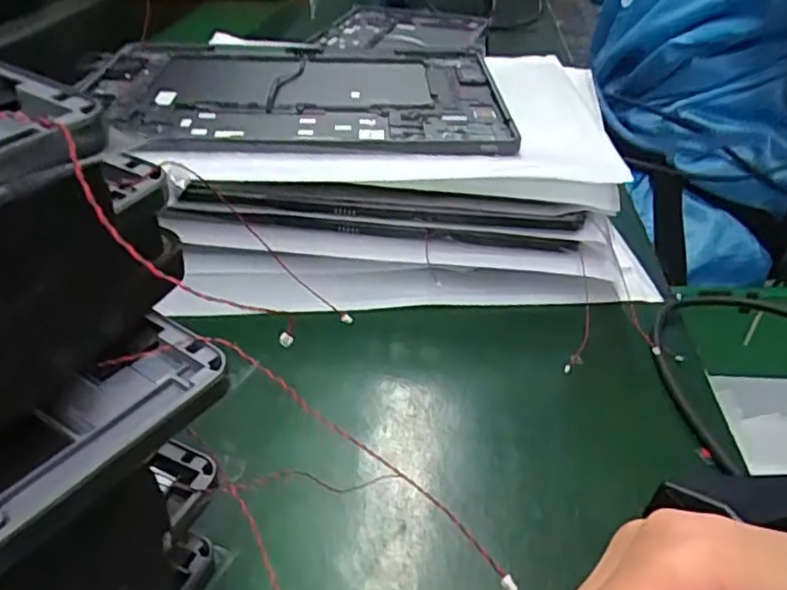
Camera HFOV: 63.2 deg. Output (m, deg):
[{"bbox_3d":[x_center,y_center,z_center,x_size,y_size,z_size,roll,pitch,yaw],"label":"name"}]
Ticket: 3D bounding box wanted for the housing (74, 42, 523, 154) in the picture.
[{"bbox_3d":[-0.059,-0.134,0.414,0.254,0.017,0.188,-3,35,-4],"label":"housing"}]

